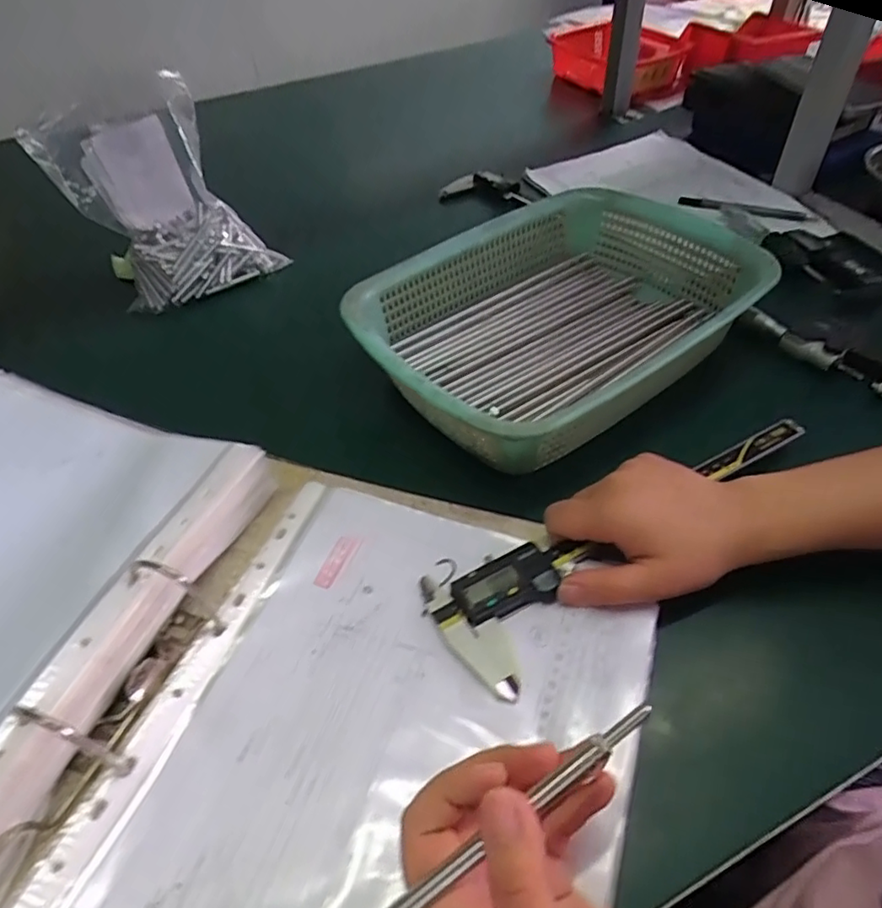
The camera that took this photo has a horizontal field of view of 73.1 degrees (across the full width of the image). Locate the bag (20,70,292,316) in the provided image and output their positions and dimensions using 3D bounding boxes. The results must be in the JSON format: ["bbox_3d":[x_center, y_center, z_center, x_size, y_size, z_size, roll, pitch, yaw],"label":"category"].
[{"bbox_3d":[-0.285,-0.258,0.595,0.145,0.152,0.166,-35,54,-26],"label":"bag"}]

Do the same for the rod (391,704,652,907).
[{"bbox_3d":[-0.019,0.165,0.210,0.236,0.013,0.008,-39,53,-1],"label":"rod"}]

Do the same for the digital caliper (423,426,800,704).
[{"bbox_3d":[0.122,0.043,0.365,0.276,0.014,0.080,-26,51,-17],"label":"digital caliper"}]

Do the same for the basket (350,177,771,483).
[{"bbox_3d":[0.094,-0.109,0.484,0.312,0.074,0.221,-28,51,-21],"label":"basket"}]

